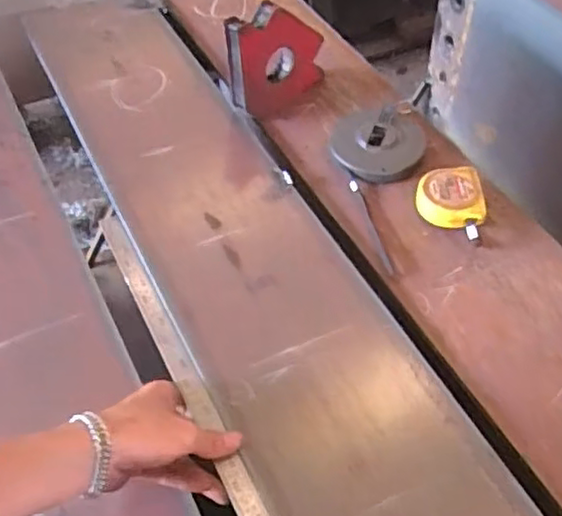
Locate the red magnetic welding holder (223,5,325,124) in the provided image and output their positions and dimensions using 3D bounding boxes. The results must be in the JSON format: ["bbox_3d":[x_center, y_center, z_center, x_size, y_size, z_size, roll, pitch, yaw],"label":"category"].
[{"bbox_3d":[-0.004,-0.234,0.802,0.123,0.141,0.021,-28,52,-16],"label":"red magnetic welding holder"}]

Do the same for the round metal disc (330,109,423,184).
[{"bbox_3d":[0.112,-0.134,0.777,0.102,0.022,0.118,13,59,3],"label":"round metal disc"}]

